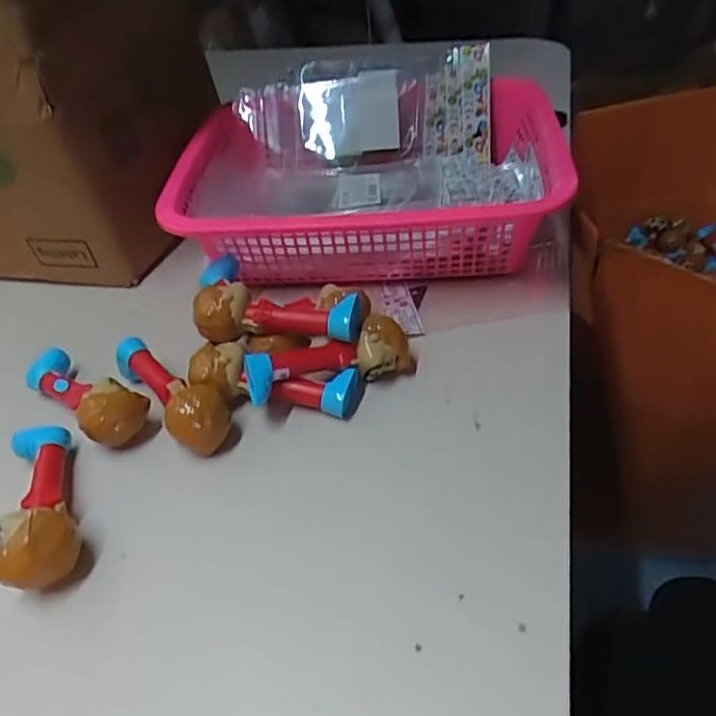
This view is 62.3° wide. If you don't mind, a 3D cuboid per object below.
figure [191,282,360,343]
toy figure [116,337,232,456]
[{"bbox_3d":[-0.059,-0.035,0.445,0.118,0.042,0.037,-2,41,6],"label":"figure"},{"bbox_3d":[-0.139,0.024,0.442,0.047,0.042,0.125,-31,46,-25],"label":"toy figure"}]

